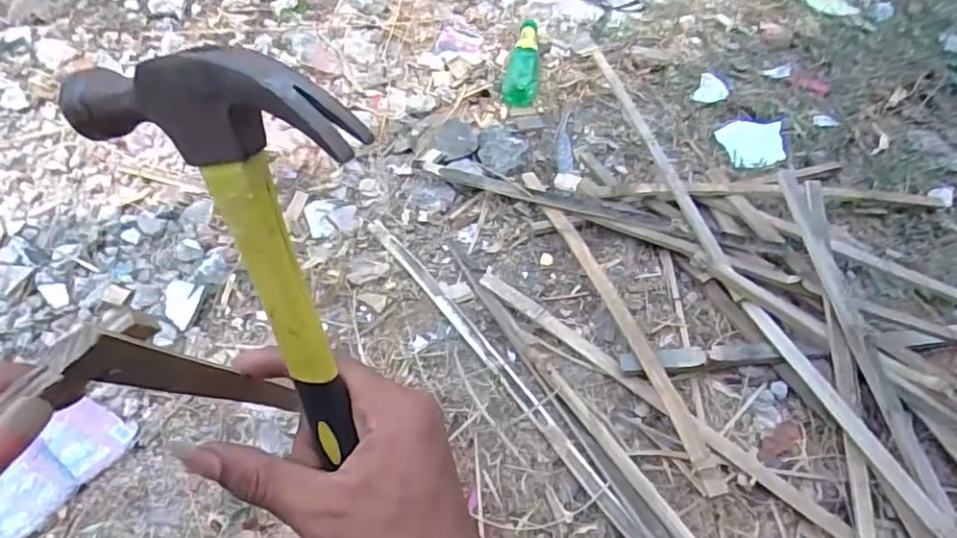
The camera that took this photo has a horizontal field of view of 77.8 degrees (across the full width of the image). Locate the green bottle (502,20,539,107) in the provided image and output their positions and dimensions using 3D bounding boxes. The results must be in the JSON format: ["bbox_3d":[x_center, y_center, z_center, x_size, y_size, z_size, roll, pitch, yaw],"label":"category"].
[{"bbox_3d":[0.082,-0.375,1.051,0.059,0.045,0.218,8,55,0],"label":"green bottle"}]

